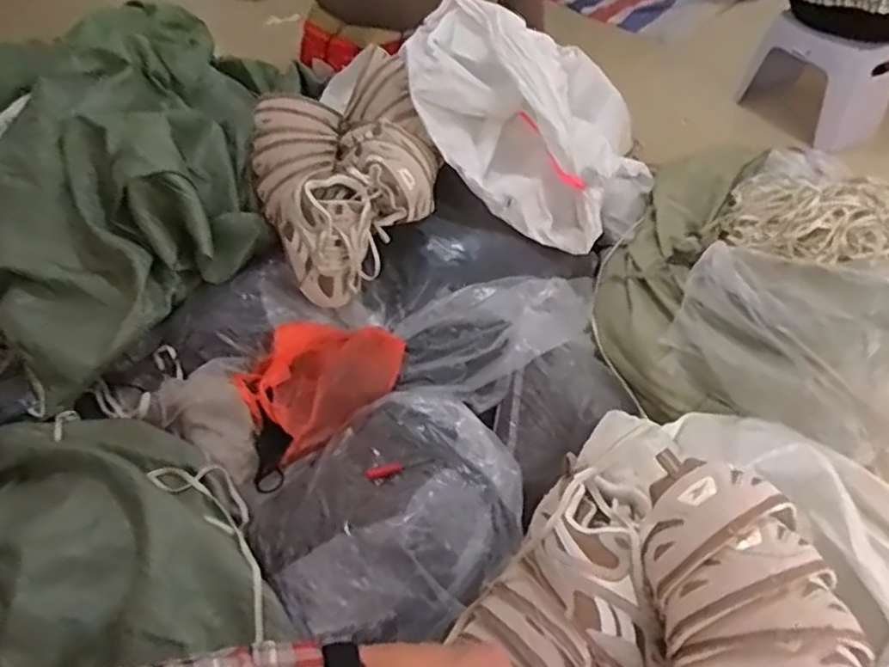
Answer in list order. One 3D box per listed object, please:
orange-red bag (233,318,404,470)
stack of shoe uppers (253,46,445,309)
[{"bbox_3d":[-0.183,0.064,1.022,0.268,0.070,0.199,-28,53,-20],"label":"orange-red bag"},{"bbox_3d":[-0.175,-0.290,1.168,0.319,0.196,0.395,-17,50,-12],"label":"stack of shoe uppers"}]

